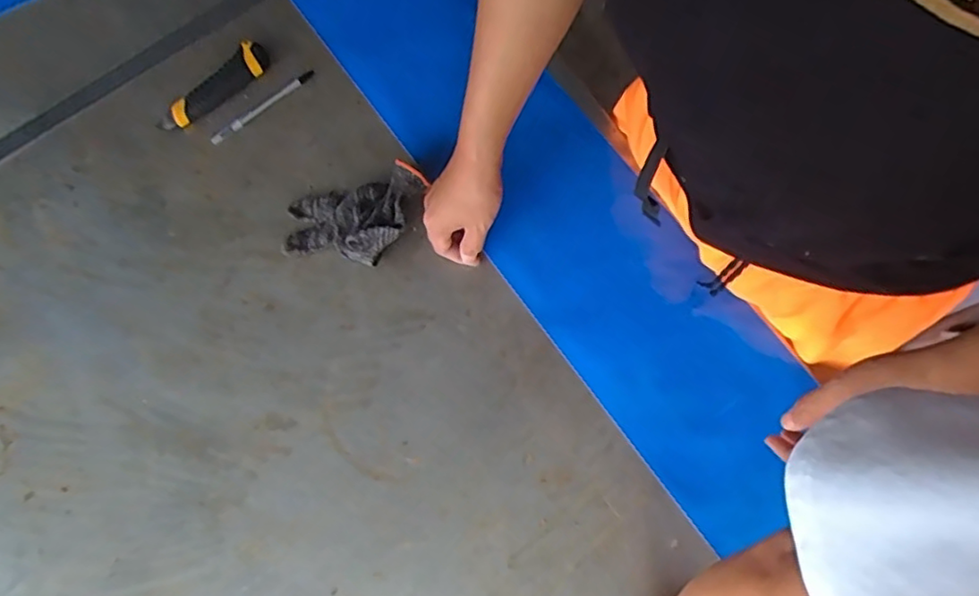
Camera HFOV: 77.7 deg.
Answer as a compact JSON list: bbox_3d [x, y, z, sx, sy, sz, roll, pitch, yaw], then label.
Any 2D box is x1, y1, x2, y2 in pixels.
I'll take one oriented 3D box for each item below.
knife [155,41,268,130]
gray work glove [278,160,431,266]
[{"bbox_3d":[-0.341,-0.259,0.748,0.155,0.026,0.040,-38,78,-7],"label":"knife"},{"bbox_3d":[-0.152,-0.087,0.689,0.169,0.039,0.102,-18,76,-3],"label":"gray work glove"}]

